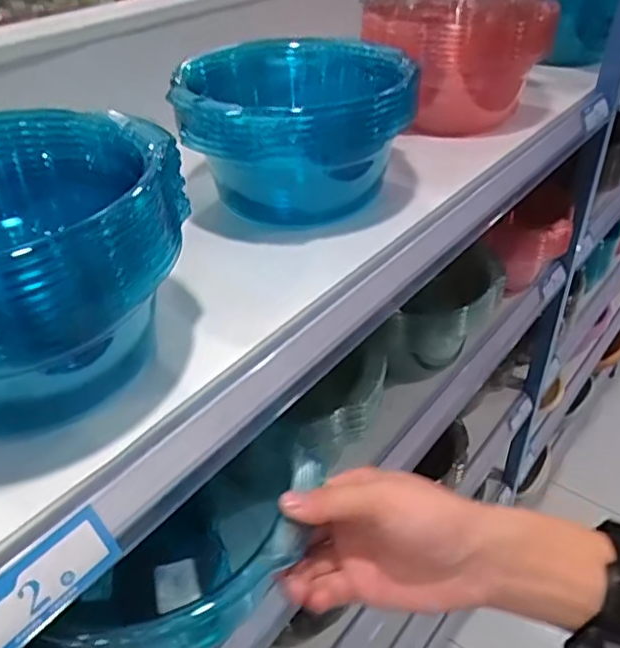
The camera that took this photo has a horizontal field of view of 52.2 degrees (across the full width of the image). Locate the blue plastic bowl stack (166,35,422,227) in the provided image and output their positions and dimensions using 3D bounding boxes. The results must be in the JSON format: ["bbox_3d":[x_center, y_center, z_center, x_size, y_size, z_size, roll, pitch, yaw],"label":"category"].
[{"bbox_3d":[-0.012,-0.183,0.599,0.172,0.127,0.198,15,40,21],"label":"blue plastic bowl stack"}]

